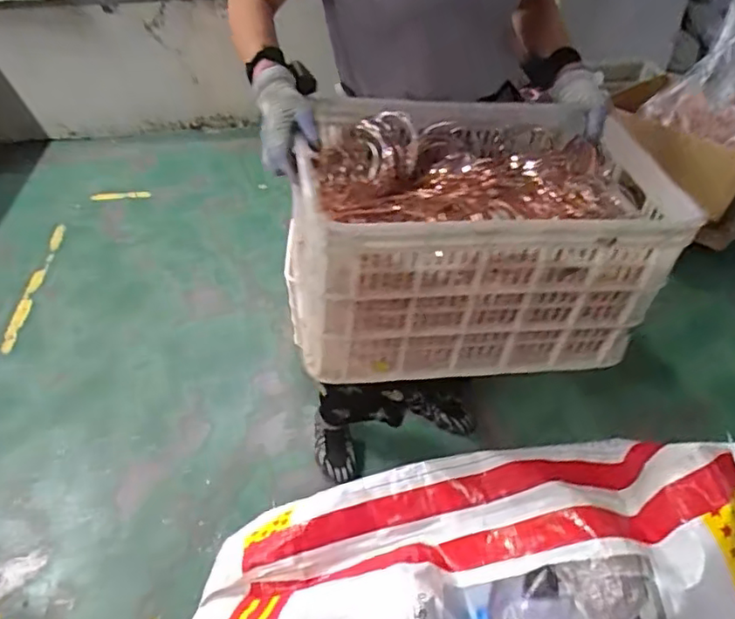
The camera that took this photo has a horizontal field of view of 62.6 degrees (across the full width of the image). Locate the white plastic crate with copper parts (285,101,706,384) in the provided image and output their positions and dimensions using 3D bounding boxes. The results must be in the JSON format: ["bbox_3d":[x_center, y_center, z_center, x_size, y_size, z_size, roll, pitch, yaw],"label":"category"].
[{"bbox_3d":[0.156,-0.106,0.914,0.500,0.311,0.313,-6,40,-6],"label":"white plastic crate with copper parts"}]

